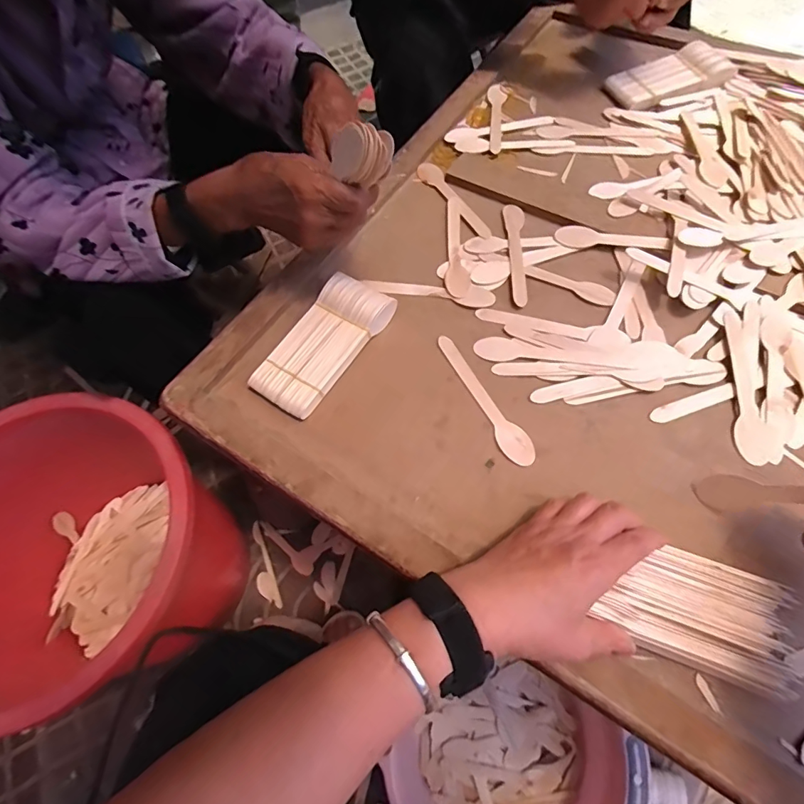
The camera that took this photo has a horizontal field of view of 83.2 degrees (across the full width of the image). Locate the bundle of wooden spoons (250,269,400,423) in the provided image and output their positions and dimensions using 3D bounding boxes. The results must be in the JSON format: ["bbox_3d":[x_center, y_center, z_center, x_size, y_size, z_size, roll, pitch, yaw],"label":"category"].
[{"bbox_3d":[-0.081,-0.063,0.458,0.073,0.023,0.155,30,67,18],"label":"bundle of wooden spoons"}]

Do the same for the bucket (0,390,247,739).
[{"bbox_3d":[-0.426,0.233,0.686,0.344,0.405,0.389,-41,67,-14],"label":"bucket"}]

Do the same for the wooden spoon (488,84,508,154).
[{"bbox_3d":[0.131,-0.401,0.636,0.025,0.005,0.153,5,62,6],"label":"wooden spoon"}]

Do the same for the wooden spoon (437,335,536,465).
[{"bbox_3d":[0.080,-0.008,0.438,0.026,0.004,0.155,-23,63,-9],"label":"wooden spoon"}]

